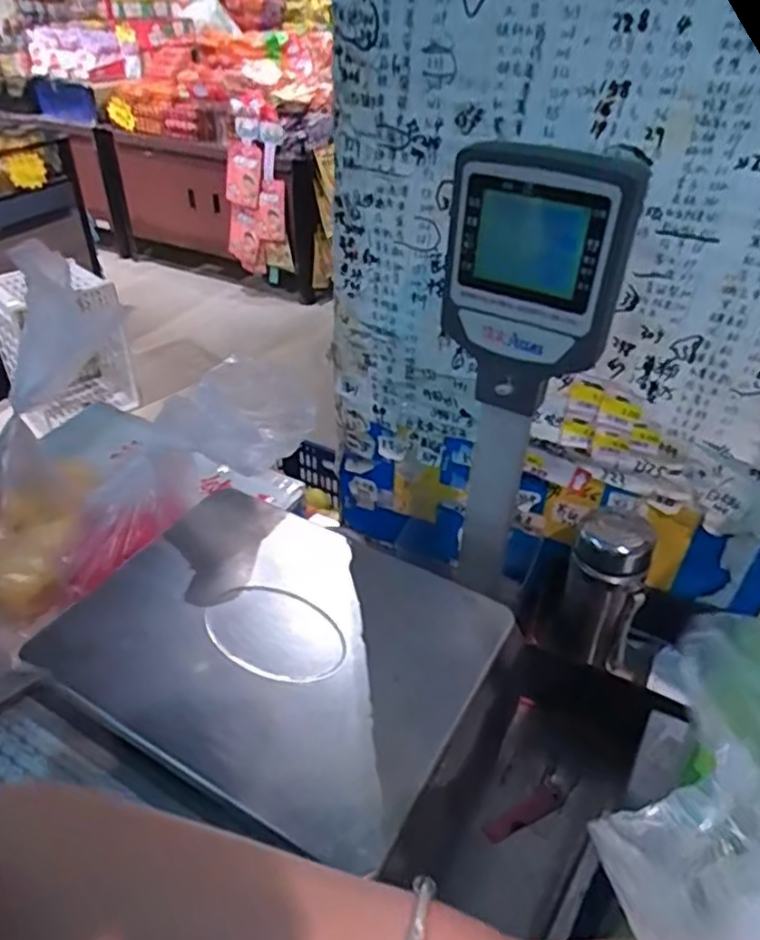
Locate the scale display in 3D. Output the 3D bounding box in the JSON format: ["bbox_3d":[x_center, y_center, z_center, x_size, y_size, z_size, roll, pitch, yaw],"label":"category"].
[{"bbox_3d":[0.105,-0.130,0.486,0.121,0.178,0.032,16,40,19],"label":"scale display"}]

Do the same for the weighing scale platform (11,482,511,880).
[{"bbox_3d":[-0.088,0.143,0.572,0.334,0.023,0.256,20,42,23],"label":"weighing scale platform"}]

